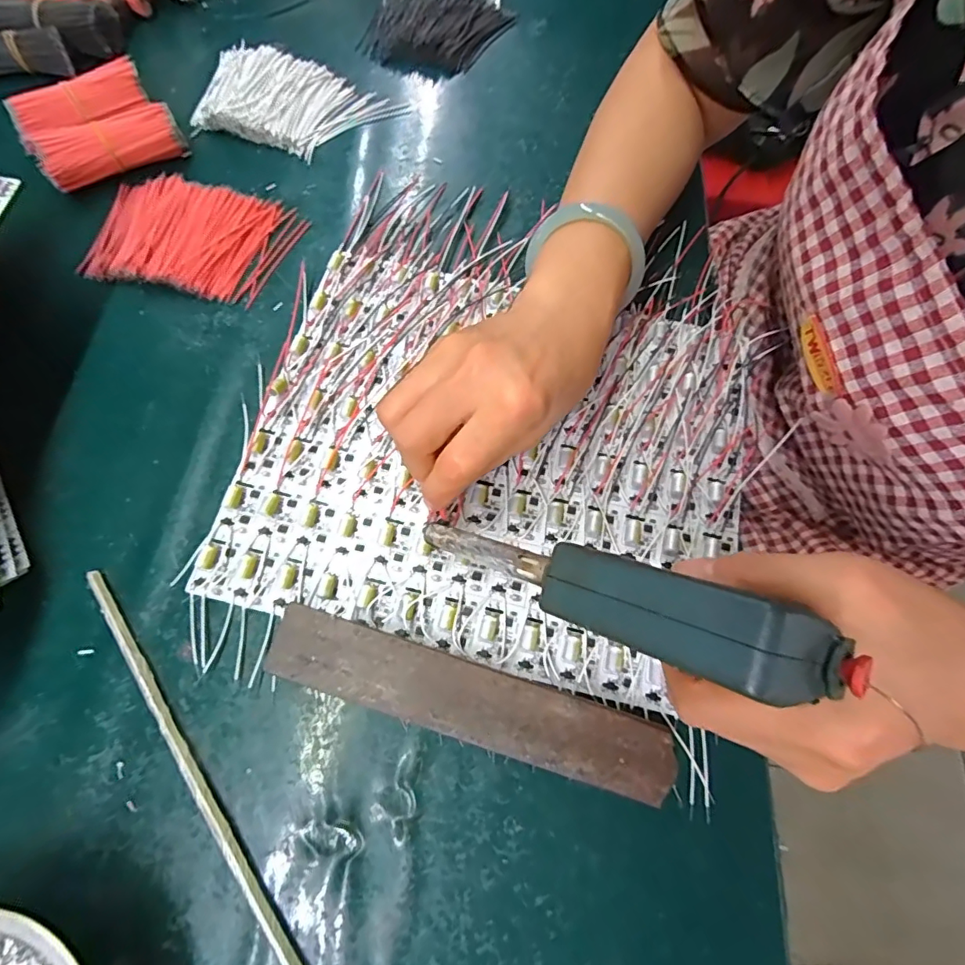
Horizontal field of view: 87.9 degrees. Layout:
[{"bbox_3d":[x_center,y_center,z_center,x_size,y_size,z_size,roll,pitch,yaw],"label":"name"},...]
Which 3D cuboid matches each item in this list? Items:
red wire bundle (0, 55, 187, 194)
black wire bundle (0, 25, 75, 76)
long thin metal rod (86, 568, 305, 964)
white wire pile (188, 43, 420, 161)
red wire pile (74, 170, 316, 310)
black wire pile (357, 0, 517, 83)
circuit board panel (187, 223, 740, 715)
[{"bbox_3d":[-0.276,-0.255,0.360,0.091,0.032,0.075,-32,74,-12],"label":"red wire bundle"},{"bbox_3d":[-0.369,-0.330,0.388,0.089,0.028,0.023,-8,71,-5],"label":"black wire bundle"},{"bbox_3d":[-0.124,0.156,0.231,0.012,0.007,0.273,-35,75,-13],"label":"long thin metal rod"},{"bbox_3d":[-0.145,-0.299,0.391,0.148,0.013,0.089,17,71,4],"label":"white wire pile"},{"bbox_3d":[-0.200,-0.170,0.344,0.130,0.013,0.087,10,70,2],"label":"red wire pile"},{"bbox_3d":[-0.042,-0.387,0.426,0.107,0.017,0.101,18,71,5],"label":"black wire pile"},{"bbox_3d":[0.008,-0.029,0.302,0.279,0.010,0.258,13,70,3],"label":"circuit board panel"}]

